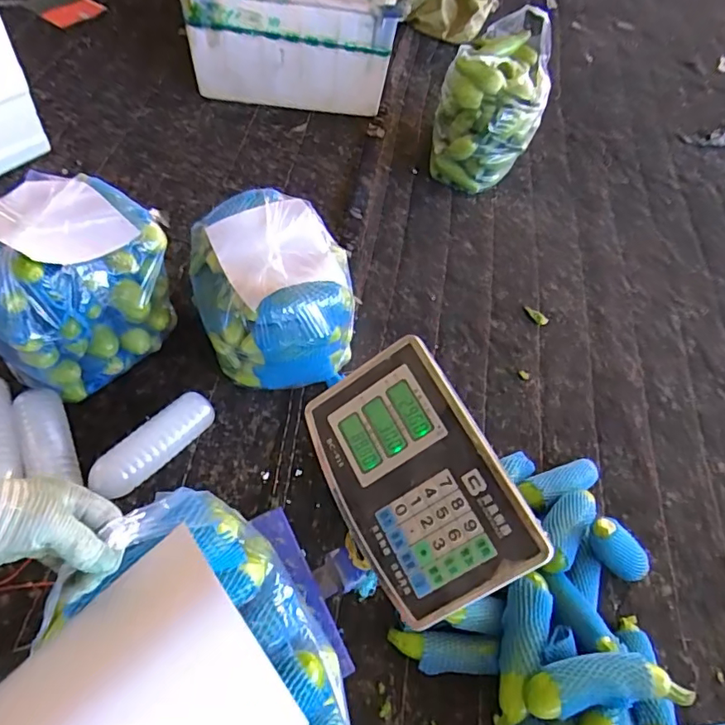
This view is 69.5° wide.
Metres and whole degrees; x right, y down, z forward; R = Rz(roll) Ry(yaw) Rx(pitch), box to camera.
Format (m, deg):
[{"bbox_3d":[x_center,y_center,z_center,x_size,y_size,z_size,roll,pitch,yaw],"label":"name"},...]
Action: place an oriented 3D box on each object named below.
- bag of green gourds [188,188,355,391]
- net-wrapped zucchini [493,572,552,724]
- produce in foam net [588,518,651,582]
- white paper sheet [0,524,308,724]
[{"bbox_3d":[-0.184,-0.122,1.101,0.307,0.319,0.309,-12,60,-15],"label":"bag of green gourds"},{"bbox_3d":[0.263,0.485,0.877,0.071,0.057,0.246,16,71,8],"label":"net-wrapped zucchini"},{"bbox_3d":[0.485,0.357,0.992,0.070,0.202,0.054,-11,41,45],"label":"produce in foam net"},{"bbox_3d":[-0.186,0.273,0.413,0.203,0.029,0.195,-33,63,-23],"label":"white paper sheet"}]

